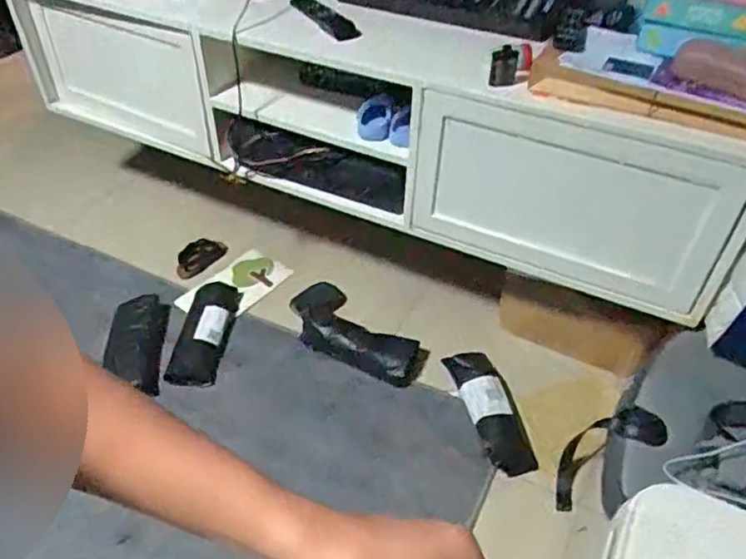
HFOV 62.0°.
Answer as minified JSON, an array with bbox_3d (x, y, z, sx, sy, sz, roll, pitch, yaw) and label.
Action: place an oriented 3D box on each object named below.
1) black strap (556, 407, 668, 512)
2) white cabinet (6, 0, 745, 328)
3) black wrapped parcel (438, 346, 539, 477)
[{"bbox_3d":[0.421,0.321,1.162,0.068,0.252,0.116,18,36,-28],"label":"black strap"},{"bbox_3d":[-0.072,-0.402,1.385,1.642,0.386,0.357,19,46,18],"label":"white cabinet"},{"bbox_3d":[0.251,0.270,1.324,0.101,0.036,0.313,-12,45,-13],"label":"black wrapped parcel"}]

